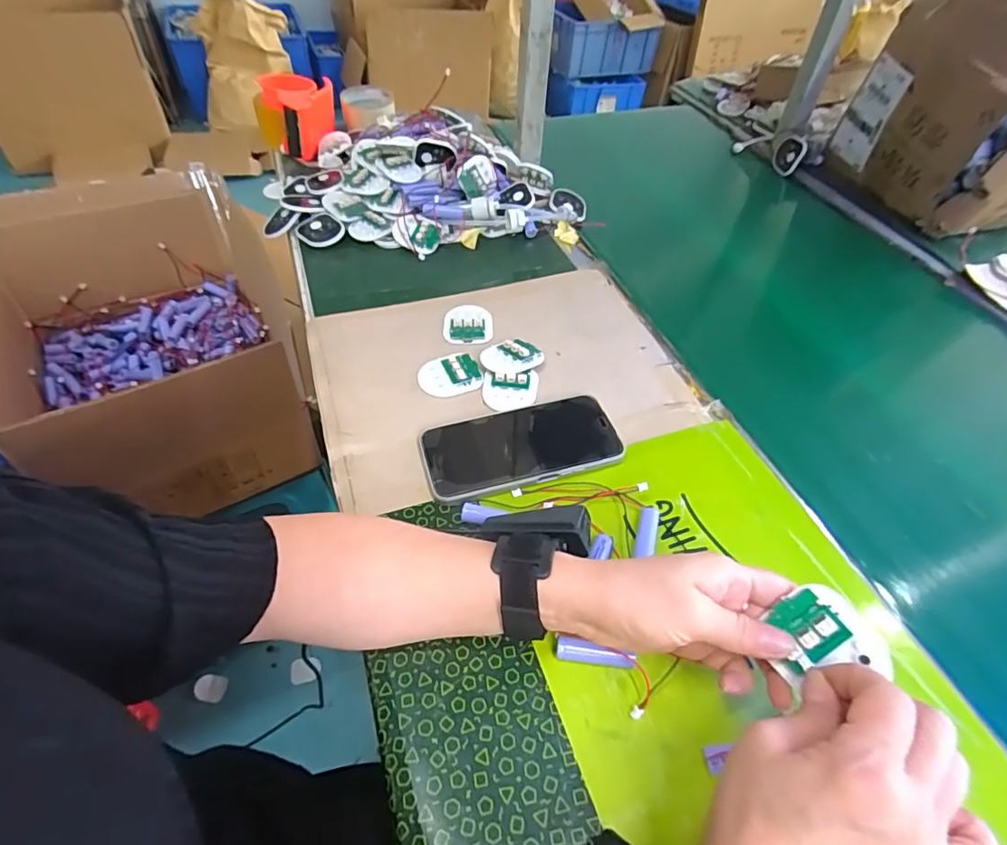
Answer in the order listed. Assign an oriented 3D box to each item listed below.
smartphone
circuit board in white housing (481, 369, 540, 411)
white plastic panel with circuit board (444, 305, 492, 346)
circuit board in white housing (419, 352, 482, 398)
[{"bbox_3d":[0.014,0.019,0.445,0.160,0.014,0.077,-11,50,-12],"label":"smartphone"},{"bbox_3d":[0.008,-0.030,0.489,0.053,0.011,0.044,-2,49,-5],"label":"circuit board in white housing"},{"bbox_3d":[-0.036,-0.102,0.550,0.048,0.008,0.061,4,49,0],"label":"white plastic panel with circuit board"},{"bbox_3d":[-0.048,-0.044,0.498,0.061,0.006,0.046,-25,54,-23],"label":"circuit board in white housing"}]

